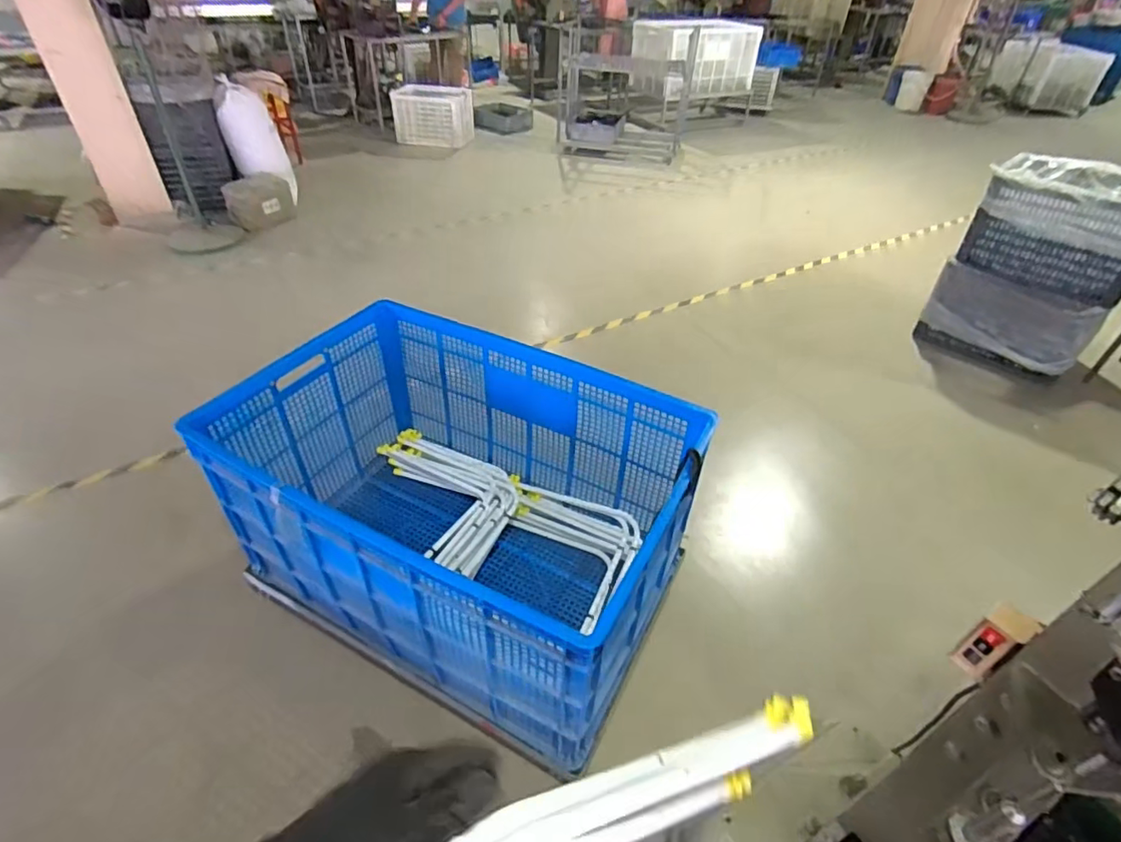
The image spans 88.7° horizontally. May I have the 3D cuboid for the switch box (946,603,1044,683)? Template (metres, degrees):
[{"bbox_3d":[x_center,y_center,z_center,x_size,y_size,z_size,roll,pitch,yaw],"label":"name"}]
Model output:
[{"bbox_3d":[0.562,0.291,0.747,0.038,0.139,0.046,-22,46,-26],"label":"switch box"}]

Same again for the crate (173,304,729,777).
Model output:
[{"bbox_3d":[-0.239,0.207,1.489,1.060,0.584,0.714,20,44,19],"label":"crate"}]

